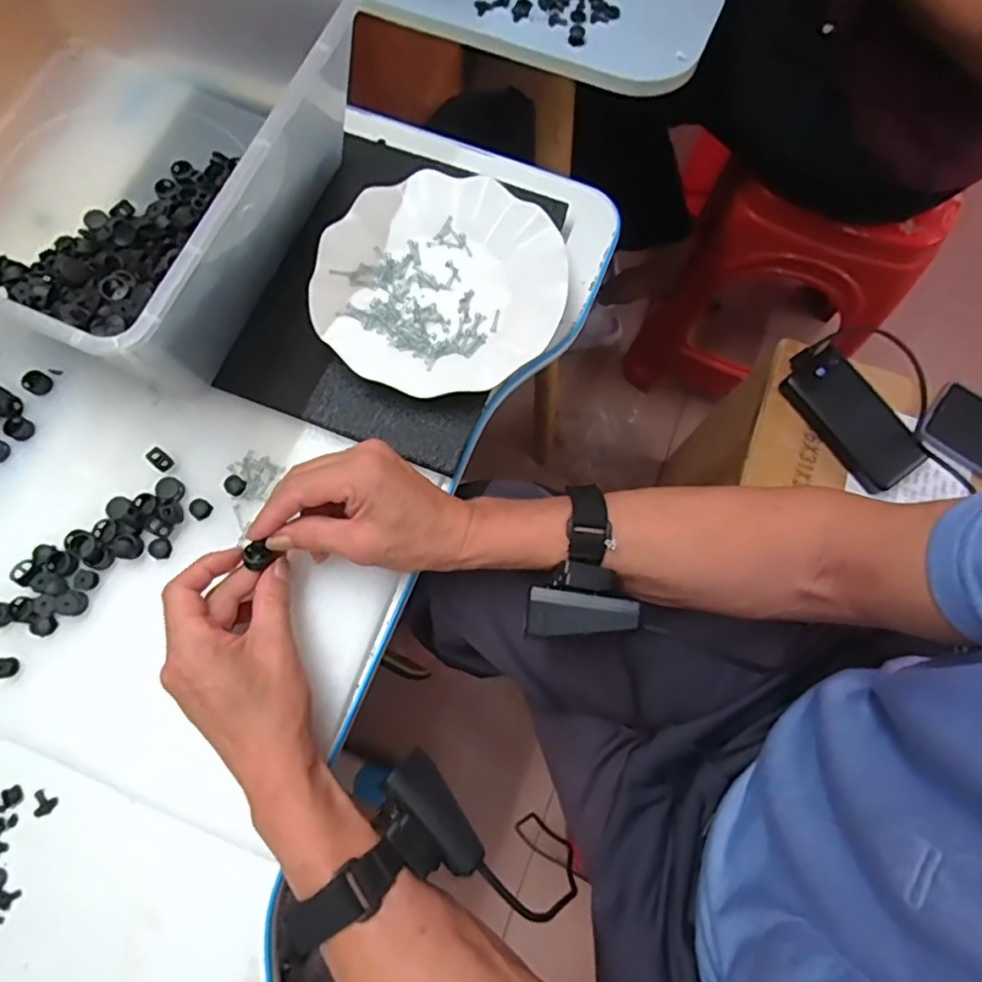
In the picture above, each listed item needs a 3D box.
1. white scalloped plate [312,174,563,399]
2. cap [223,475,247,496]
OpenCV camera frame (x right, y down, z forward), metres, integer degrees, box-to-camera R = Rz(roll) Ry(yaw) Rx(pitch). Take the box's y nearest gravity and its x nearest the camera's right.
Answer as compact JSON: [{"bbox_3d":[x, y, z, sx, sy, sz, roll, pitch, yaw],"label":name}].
[{"bbox_3d":[-0.038,-0.154,0.453,0.171,0.024,0.179,0,74,-1],"label":"white scalloped plate"},{"bbox_3d":[-0.181,-0.004,0.427,0.014,0.005,0.013,0,74,-1],"label":"cap"}]

